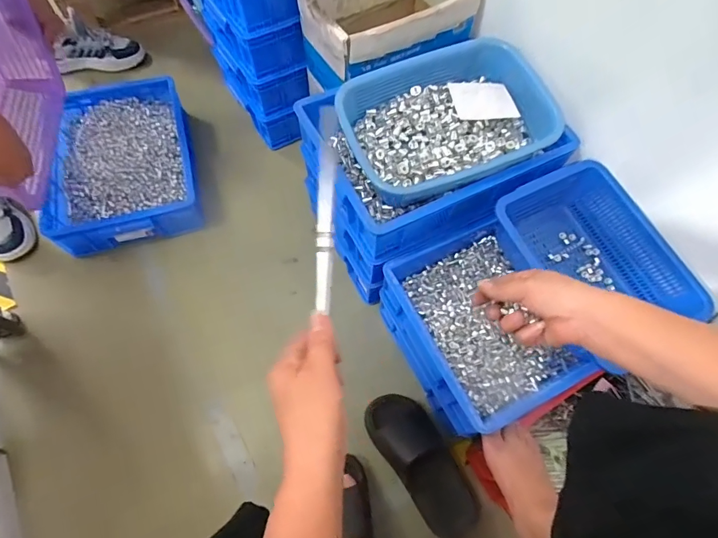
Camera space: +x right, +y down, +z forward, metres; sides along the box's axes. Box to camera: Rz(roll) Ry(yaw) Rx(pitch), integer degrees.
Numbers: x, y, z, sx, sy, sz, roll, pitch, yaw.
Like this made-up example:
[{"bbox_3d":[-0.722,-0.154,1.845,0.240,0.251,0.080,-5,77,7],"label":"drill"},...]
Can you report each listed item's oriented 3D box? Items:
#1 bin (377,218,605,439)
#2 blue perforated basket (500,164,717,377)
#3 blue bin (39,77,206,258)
[{"bbox_3d":[0.197,0.096,0.712,0.228,0.113,0.317,-20,66,-11],"label":"bin"},{"bbox_3d":[0.386,-0.009,0.696,0.234,0.103,0.341,-26,68,-14],"label":"blue perforated basket"},{"bbox_3d":[-0.553,-0.265,0.997,0.311,0.124,0.450,-12,65,-8],"label":"blue bin"}]

